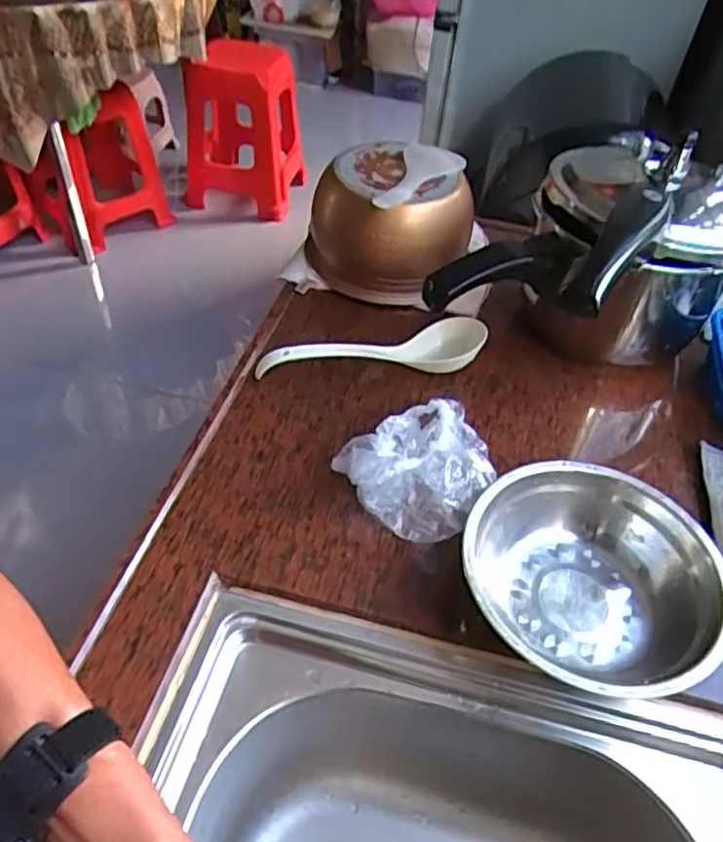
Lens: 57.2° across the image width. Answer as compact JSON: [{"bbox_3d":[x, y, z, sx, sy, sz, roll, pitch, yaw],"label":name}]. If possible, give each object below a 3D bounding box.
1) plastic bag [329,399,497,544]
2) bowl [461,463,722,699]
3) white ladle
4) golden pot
[{"bbox_3d":[0.052,0.037,0.563,0.109,0.064,0.101,30,52,23],"label":"plastic bag"},{"bbox_3d":[0.163,0.115,0.490,0.175,0.077,0.177,2,46,-2],"label":"bowl"},{"bbox_3d":[0.009,-0.073,0.677,0.225,0.054,0.057,0,46,-4],"label":"white ladle"},{"bbox_3d":[0.029,-0.225,0.774,0.175,0.130,0.166,3,46,-2],"label":"golden pot"}]

